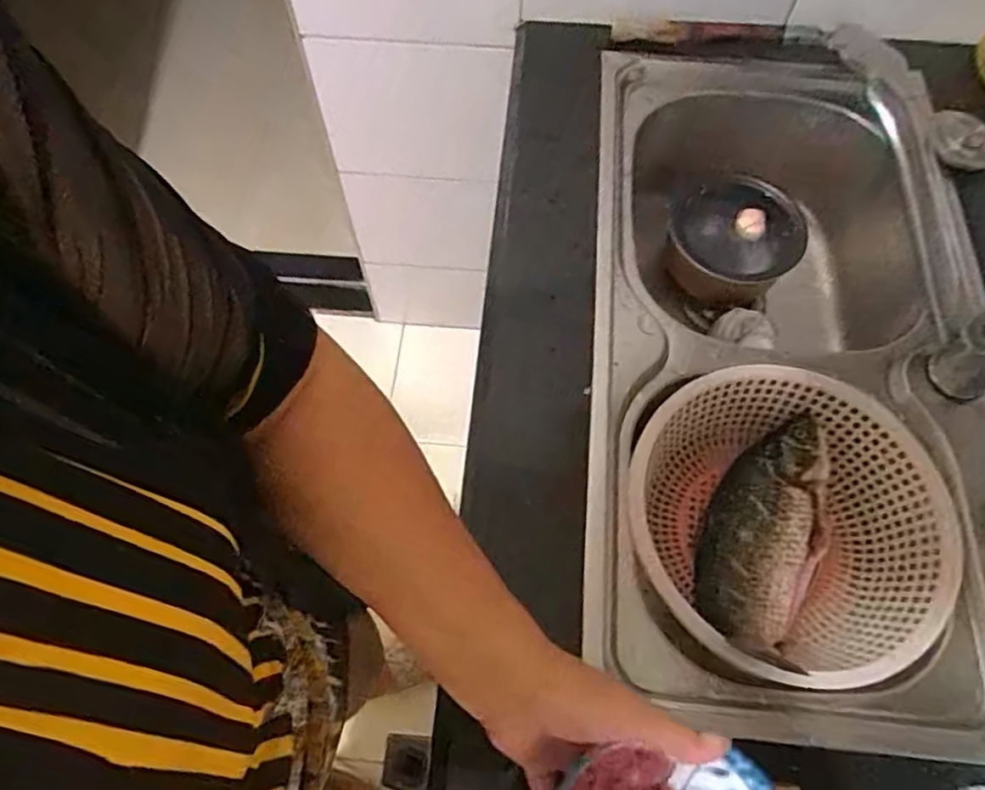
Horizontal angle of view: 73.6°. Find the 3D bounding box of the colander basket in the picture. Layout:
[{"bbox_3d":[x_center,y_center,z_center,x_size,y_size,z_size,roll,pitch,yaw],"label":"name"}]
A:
[{"bbox_3d":[0.249,0.118,0.590,0.257,0.108,0.255,11,65,6],"label":"colander basket"}]

